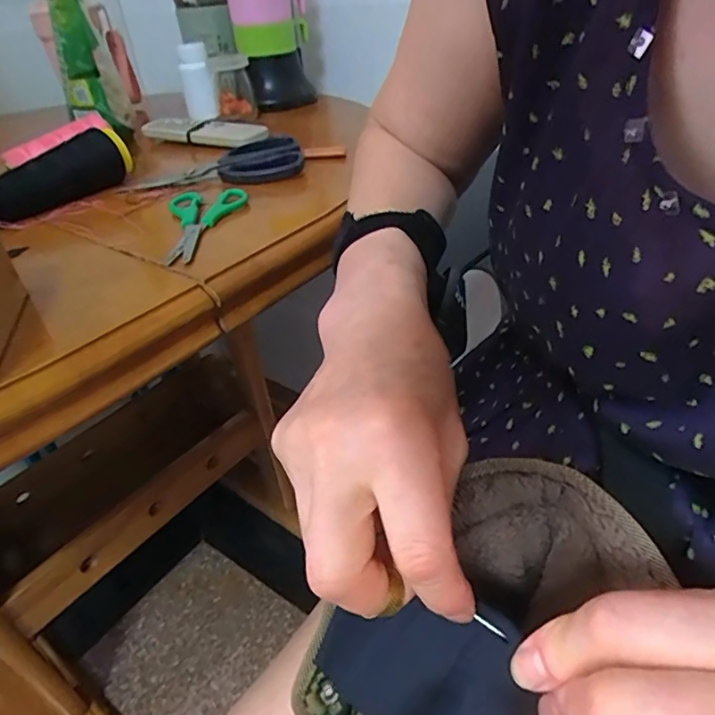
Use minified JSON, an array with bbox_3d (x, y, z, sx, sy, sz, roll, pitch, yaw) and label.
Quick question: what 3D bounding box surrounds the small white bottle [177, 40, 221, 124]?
[{"bbox_3d":[-0.197,-0.339,0.658,0.038,0.083,0.032,-11,37,-5],"label":"small white bottle"}]

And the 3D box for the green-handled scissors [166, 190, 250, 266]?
[{"bbox_3d":[-0.116,-0.108,0.416,0.062,0.012,0.114,-11,37,-7],"label":"green-handled scissors"}]

